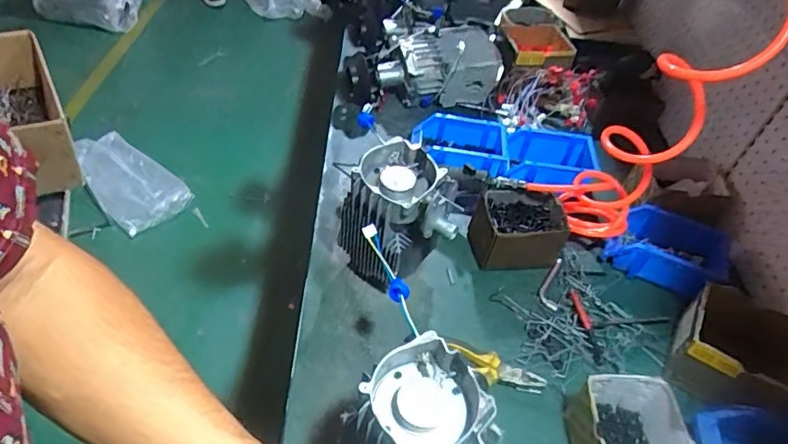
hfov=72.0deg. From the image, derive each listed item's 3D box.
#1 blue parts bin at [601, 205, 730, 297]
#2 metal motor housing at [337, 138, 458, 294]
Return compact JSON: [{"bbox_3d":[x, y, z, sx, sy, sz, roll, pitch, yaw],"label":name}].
[{"bbox_3d":[0.466,0.047,0.933,0.176,0.072,0.121,24,50,14],"label":"blue parts bin"},{"bbox_3d":[0.001,0.016,0.816,0.152,0.209,0.187,-3,49,-9],"label":"metal motor housing"}]

